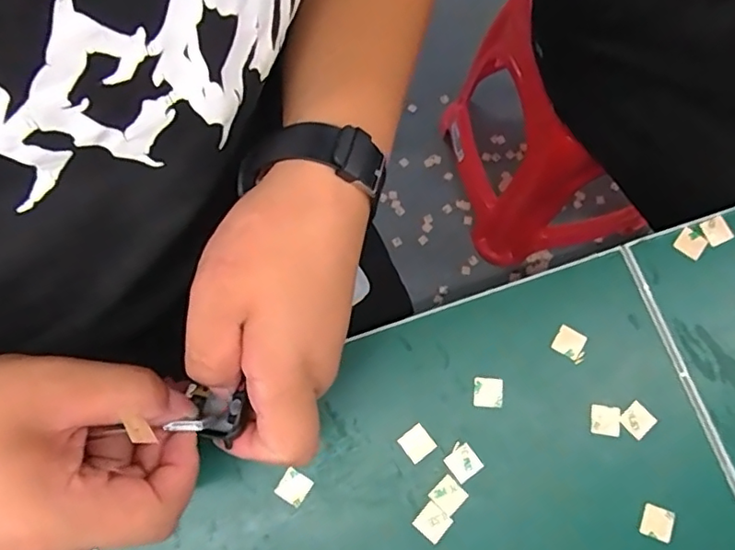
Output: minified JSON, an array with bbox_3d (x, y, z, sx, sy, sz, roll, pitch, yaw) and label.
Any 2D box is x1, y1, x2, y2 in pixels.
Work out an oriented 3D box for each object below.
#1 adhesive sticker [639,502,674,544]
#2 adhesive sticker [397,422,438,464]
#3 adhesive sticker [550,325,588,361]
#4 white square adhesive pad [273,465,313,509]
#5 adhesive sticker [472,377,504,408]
[{"bbox_3d":[0.150,0.128,0.291,0.016,0.004,0.016,16,77,4],"label":"adhesive sticker"},{"bbox_3d":[0.026,0.091,0.303,0.016,0.004,0.016,-38,79,-6],"label":"adhesive sticker"},{"bbox_3d":[0.113,0.038,0.314,0.016,0.004,0.015,32,78,8],"label":"adhesive sticker"},{"bbox_3d":[-0.039,0.112,0.298,0.016,0.004,0.016,32,79,8],"label":"white square adhesive pad"},{"bbox_3d":[0.066,0.065,0.309,0.016,0.004,0.016,4,83,5],"label":"adhesive sticker"}]

